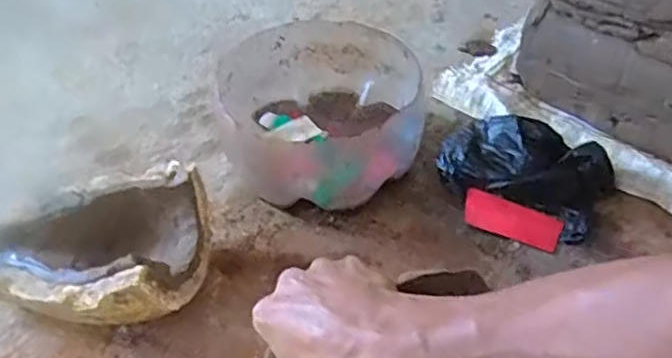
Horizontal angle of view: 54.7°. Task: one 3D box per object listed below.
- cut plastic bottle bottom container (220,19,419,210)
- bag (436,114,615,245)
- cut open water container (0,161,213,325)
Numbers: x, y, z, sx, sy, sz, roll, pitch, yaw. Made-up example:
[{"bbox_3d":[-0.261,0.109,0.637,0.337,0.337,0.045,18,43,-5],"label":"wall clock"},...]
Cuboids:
[{"bbox_3d":[-0.014,-0.071,0.794,0.222,0.132,0.240,-3,45,-2],"label":"cut plastic bottle bottom container"},{"bbox_3d":[0.218,-0.017,0.756,0.187,0.064,0.106,25,50,24],"label":"bag"},{"bbox_3d":[-0.251,0.077,0.662,0.232,0.115,0.191,-2,45,-1],"label":"cut open water container"}]

